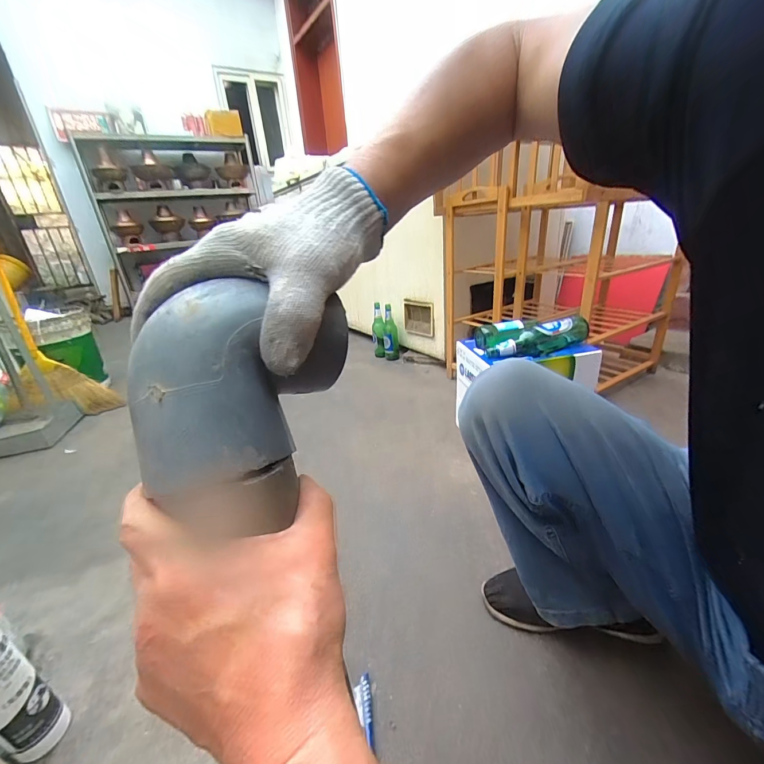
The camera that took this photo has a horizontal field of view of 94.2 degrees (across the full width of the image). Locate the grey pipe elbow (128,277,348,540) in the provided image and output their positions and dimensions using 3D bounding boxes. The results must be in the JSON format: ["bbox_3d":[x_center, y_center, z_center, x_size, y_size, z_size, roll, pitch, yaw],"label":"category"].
[{"bbox_3d":[-0.075,0.008,0.196,0.066,0.111,0.109,11,28,32],"label":"grey pipe elbow"}]

